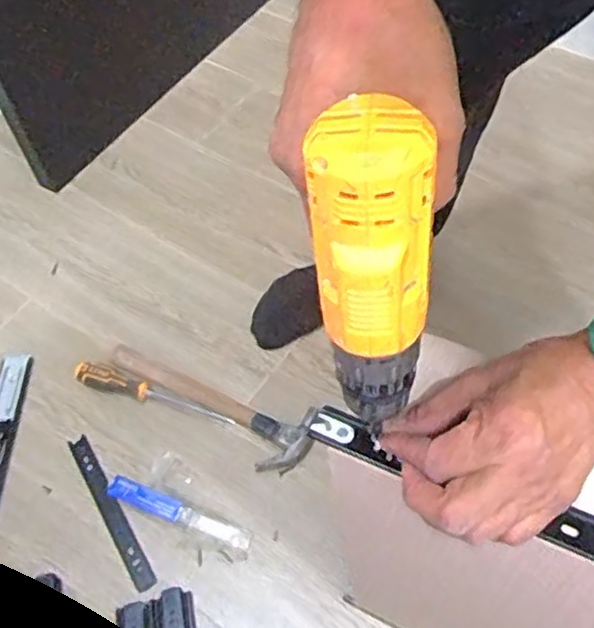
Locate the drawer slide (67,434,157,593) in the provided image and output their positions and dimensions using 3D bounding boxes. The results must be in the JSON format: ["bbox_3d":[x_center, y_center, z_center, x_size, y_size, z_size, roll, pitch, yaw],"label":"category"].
[{"bbox_3d":[-0.237,0.248,0.850,0.025,0.017,0.227,-30,59,-16],"label":"drawer slide"}]

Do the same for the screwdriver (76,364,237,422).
[{"bbox_3d":[-0.201,0.114,0.920,0.231,0.026,0.032,17,59,14],"label":"screwdriver"}]

